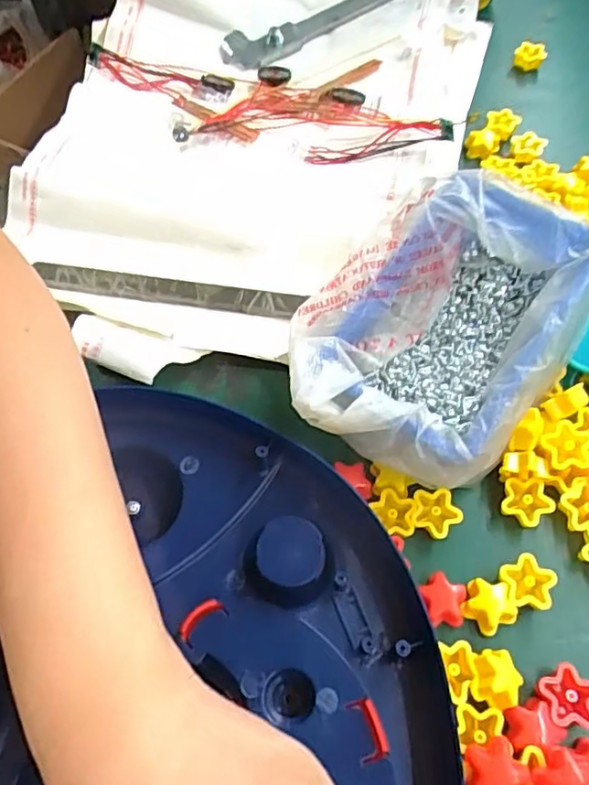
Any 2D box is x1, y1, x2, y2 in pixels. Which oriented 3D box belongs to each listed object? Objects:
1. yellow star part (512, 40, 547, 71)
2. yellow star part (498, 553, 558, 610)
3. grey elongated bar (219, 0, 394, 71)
[{"bbox_3d":[0.226,-0.323,0.561,0.028,0.019,0.021,20,62,11],"label":"yellow star part"},{"bbox_3d":[0.118,0.098,0.297,0.023,0.015,0.026,-27,64,-15],"label":"yellow star part"},{"bbox_3d":[0.040,-0.365,0.566,0.234,0.026,0.045,-29,64,-15],"label":"grey elongated bar"}]

